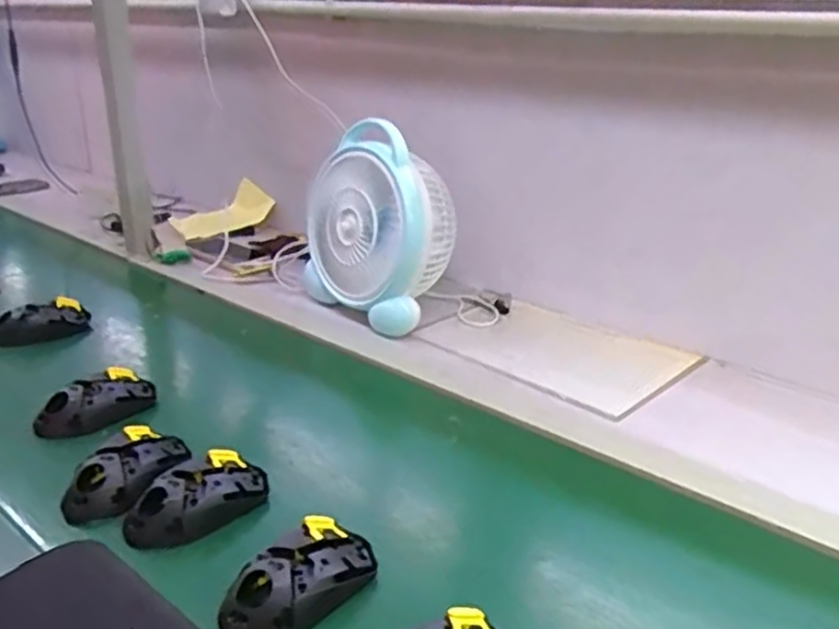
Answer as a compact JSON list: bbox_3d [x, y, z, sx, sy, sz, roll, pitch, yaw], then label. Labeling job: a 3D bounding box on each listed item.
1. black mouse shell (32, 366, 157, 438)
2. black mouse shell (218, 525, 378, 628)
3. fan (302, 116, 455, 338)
[{"bbox_3d":[-0.326,0.088,0.730,0.053,0.042,0.115,21,29,37],"label":"black mouse shell"},{"bbox_3d":[-0.082,0.189,0.509,0.067,0.045,0.120,20,29,37],"label":"black mouse shell"},{"bbox_3d":[-0.060,-0.120,0.969,0.110,0.232,0.220,-16,28,-36],"label":"fan"}]

